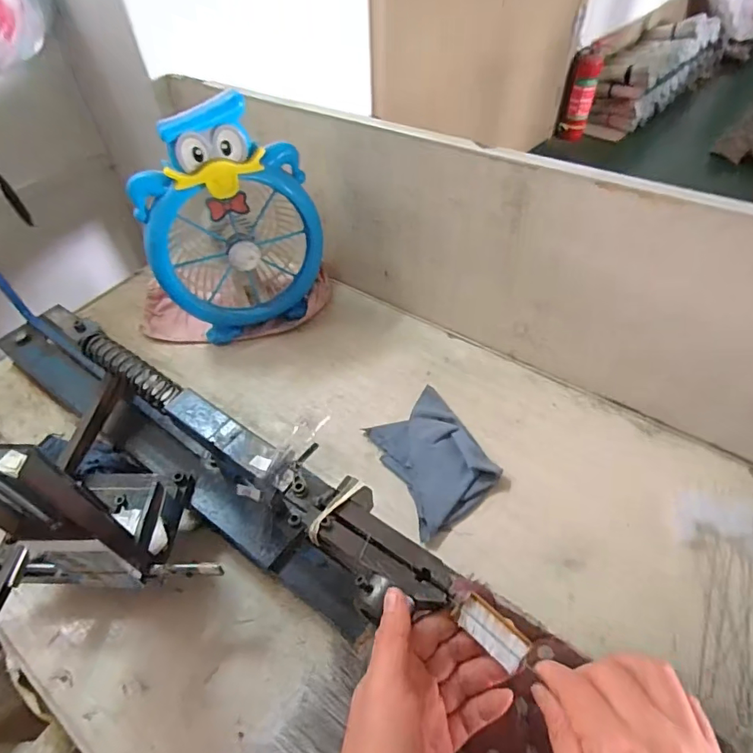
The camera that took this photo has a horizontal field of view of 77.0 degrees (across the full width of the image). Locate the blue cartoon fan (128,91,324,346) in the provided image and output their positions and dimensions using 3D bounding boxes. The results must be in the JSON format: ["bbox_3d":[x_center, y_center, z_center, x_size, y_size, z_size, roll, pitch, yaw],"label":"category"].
[{"bbox_3d":[-0.194,-0.211,0.653,0.218,0.300,0.140,-15,51,-10],"label":"blue cartoon fan"}]

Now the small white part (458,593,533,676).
[{"bbox_3d":[0.077,0.166,0.309,0.023,0.004,0.047,-38,58,-26],"label":"small white part"}]

